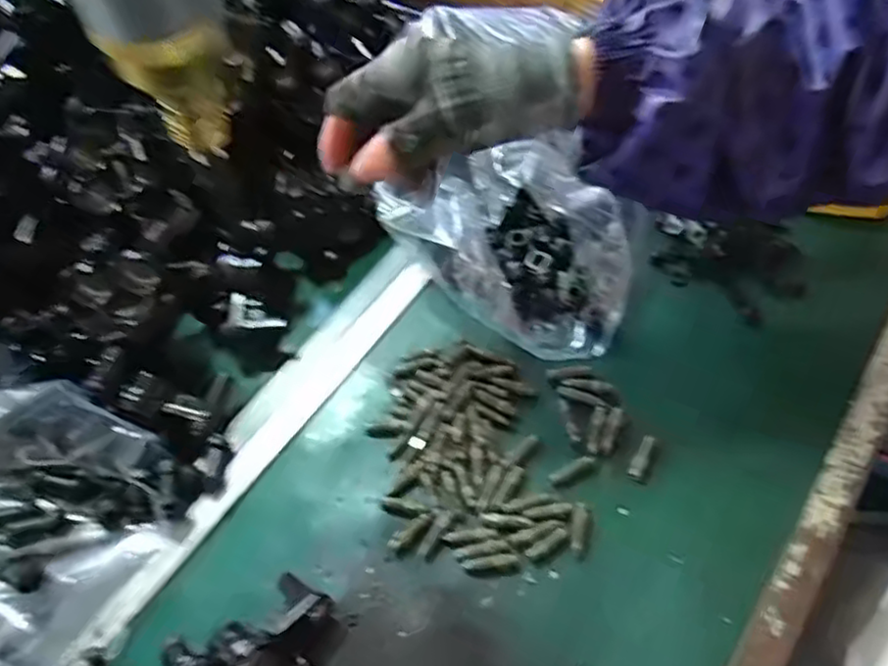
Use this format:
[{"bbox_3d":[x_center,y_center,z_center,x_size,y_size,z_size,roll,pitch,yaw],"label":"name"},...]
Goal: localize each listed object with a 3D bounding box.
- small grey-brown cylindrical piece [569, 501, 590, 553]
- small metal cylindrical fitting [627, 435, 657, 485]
[{"bbox_3d":[0.074,0.105,0.373,0.009,0.006,0.026,6,58,11],"label":"small grey-brown cylindrical piece"},{"bbox_3d":[0.113,0.071,0.388,0.011,0.007,0.028,21,74,18],"label":"small metal cylindrical fitting"}]

